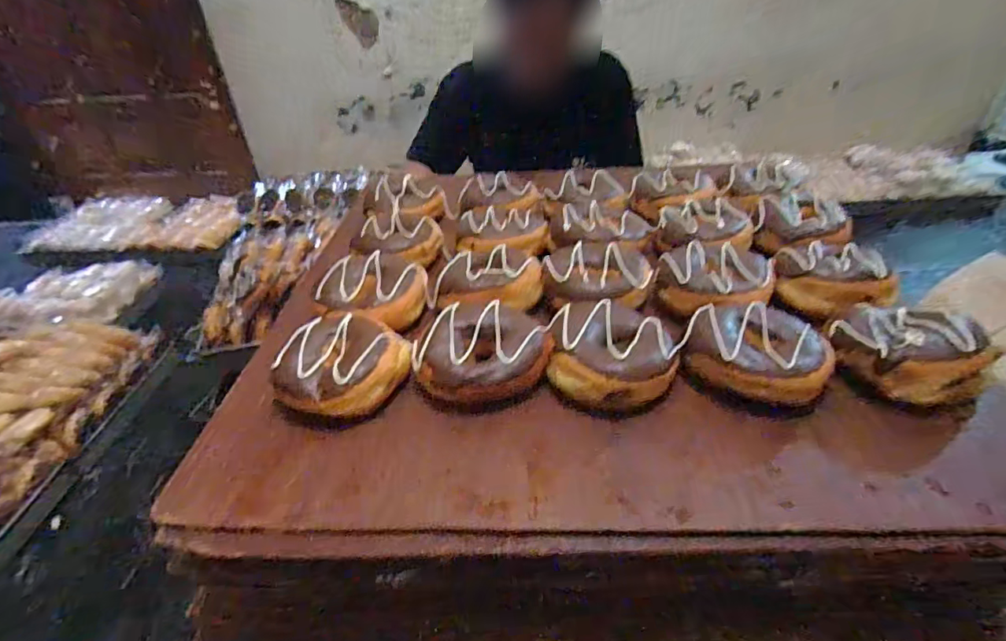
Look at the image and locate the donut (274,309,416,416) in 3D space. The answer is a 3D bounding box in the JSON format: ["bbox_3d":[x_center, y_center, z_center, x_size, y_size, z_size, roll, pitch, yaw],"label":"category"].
[{"bbox_3d":[-0.121,0.033,0.377,0.083,0.031,0.087,-3,37,2],"label":"donut"}]

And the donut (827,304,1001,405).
[{"bbox_3d":[0.294,0.017,0.363,0.092,0.039,0.091,28,47,36],"label":"donut"}]

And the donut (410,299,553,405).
[{"bbox_3d":[-0.016,0.027,0.385,0.088,0.044,0.087,-3,37,2],"label":"donut"}]

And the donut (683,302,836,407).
[{"bbox_3d":[0.190,0.025,0.374,0.093,0.037,0.089,-3,37,2],"label":"donut"}]

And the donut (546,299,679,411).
[{"bbox_3d":[0.084,0.026,0.382,0.094,0.039,0.097,2,37,9],"label":"donut"}]

